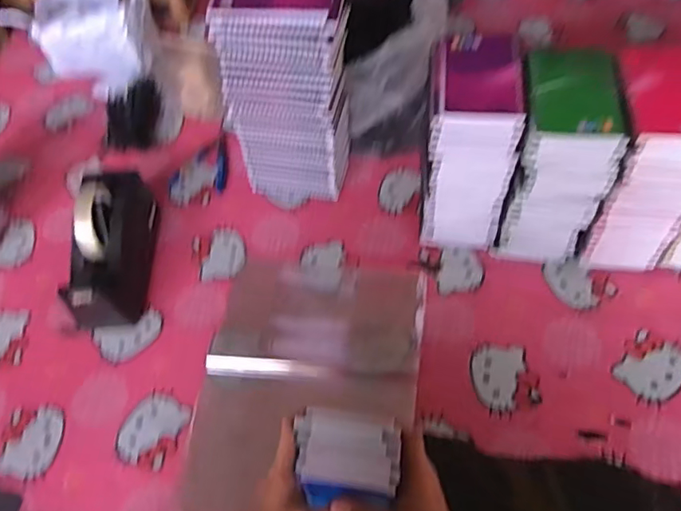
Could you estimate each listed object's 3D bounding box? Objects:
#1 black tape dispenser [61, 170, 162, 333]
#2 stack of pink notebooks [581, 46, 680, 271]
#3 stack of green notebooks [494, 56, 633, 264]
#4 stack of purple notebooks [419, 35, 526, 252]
[{"bbox_3d":[-0.297,-0.013,0.695,0.078,0.120,0.200,-3,56,3],"label":"black tape dispenser"},{"bbox_3d":[0.344,-0.101,0.627,0.103,0.237,0.132,5,57,8],"label":"stack of pink notebooks"},{"bbox_3d":[0.246,-0.103,0.637,0.100,0.239,0.125,4,57,8],"label":"stack of green notebooks"},{"bbox_3d":[0.151,-0.123,0.655,0.097,0.245,0.129,2,57,7],"label":"stack of purple notebooks"}]

